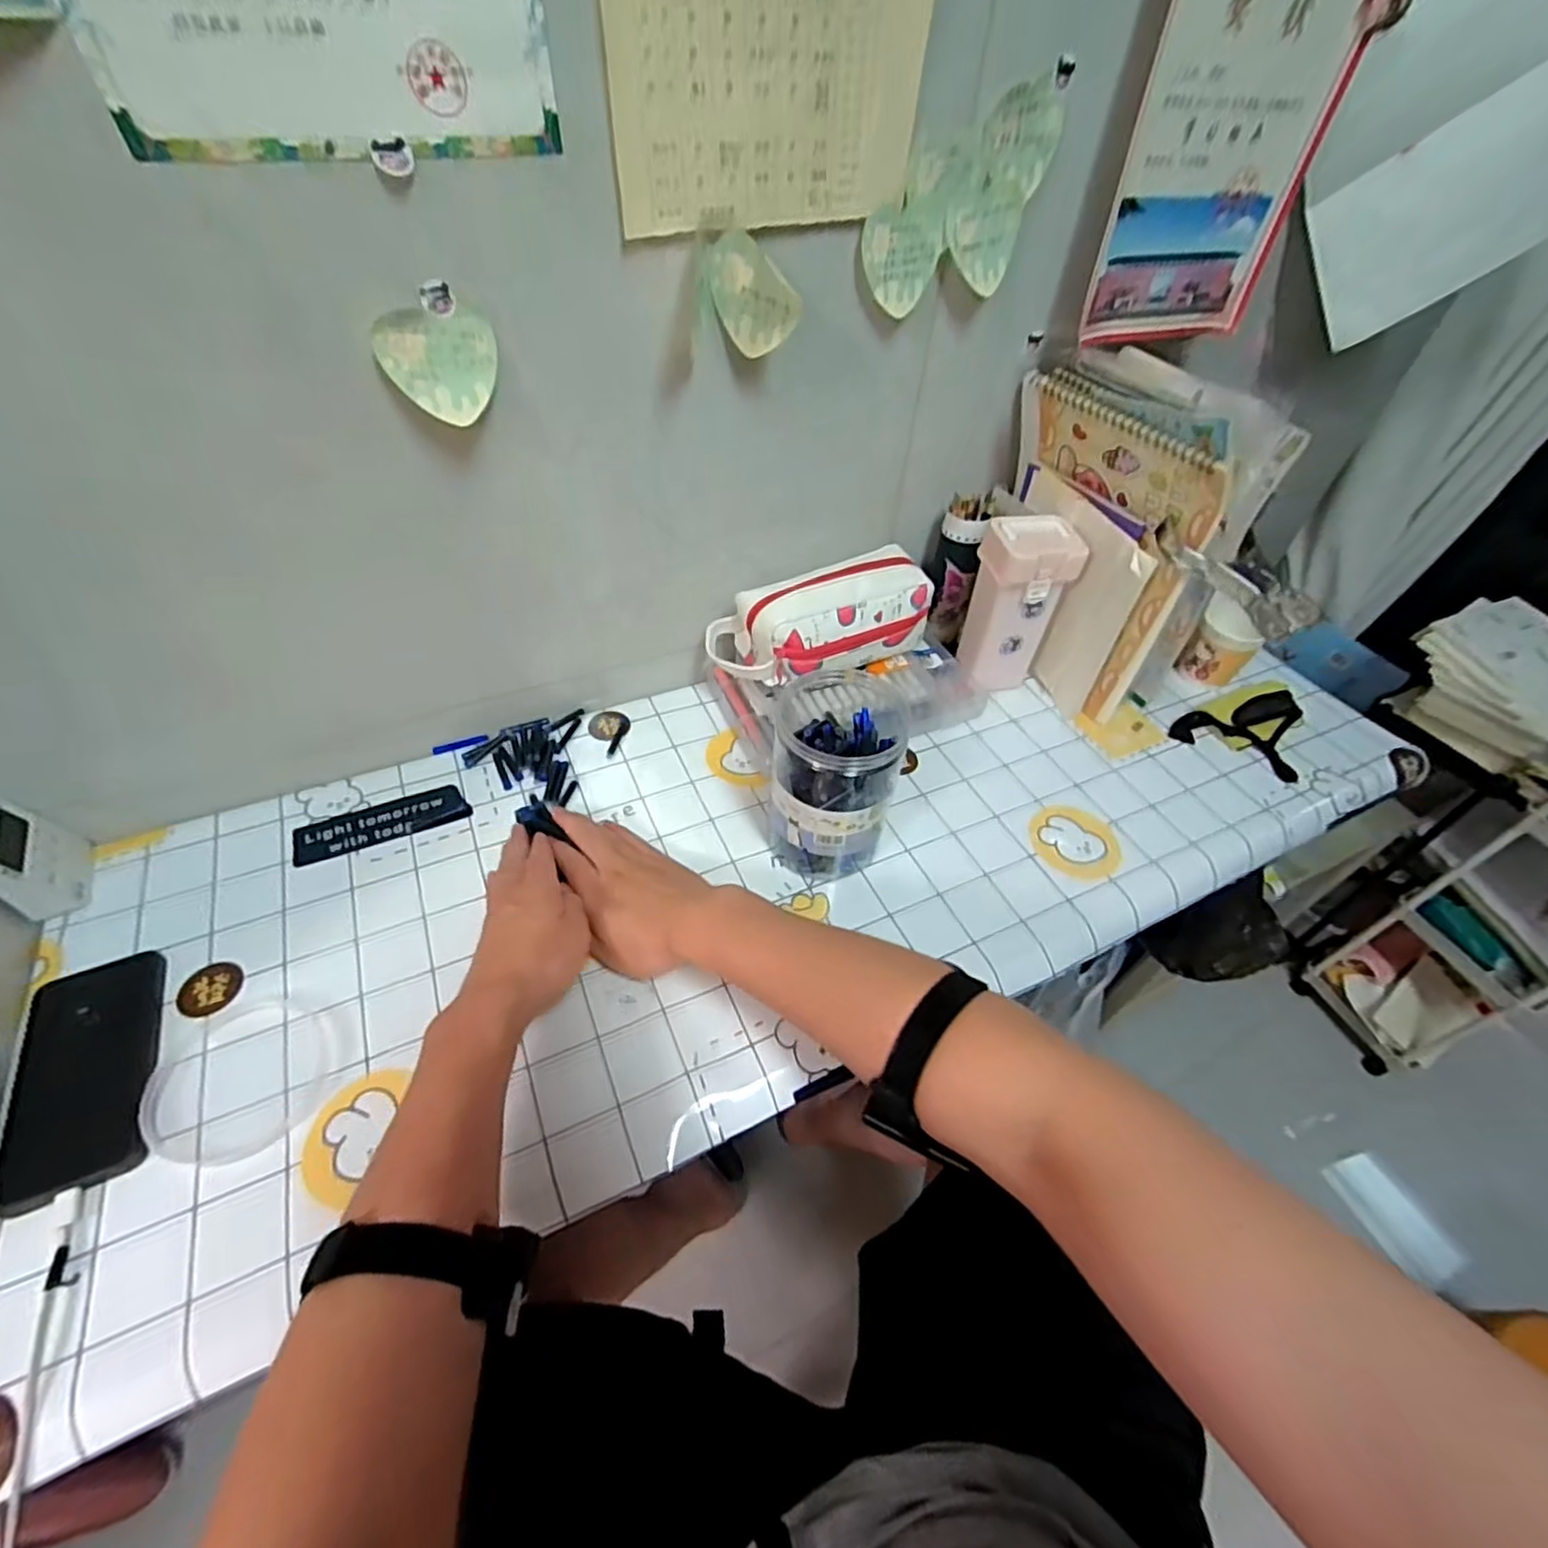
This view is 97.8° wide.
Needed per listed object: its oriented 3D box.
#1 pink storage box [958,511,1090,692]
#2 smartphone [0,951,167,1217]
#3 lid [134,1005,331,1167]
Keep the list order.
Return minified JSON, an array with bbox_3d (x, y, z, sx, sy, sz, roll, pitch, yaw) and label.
[{"bbox_3d":[0.242,-0.167,0.695,0.080,0.176,0.062,-7,51,-11],"label":"pink storage box"},{"bbox_3d":[-0.443,0.190,0.433,0.077,0.007,0.151,-18,54,-19],"label":"smartphone"},{"bbox_3d":[-0.349,0.199,0.442,0.105,0.007,0.095,4,50,-2],"label":"lid"}]

